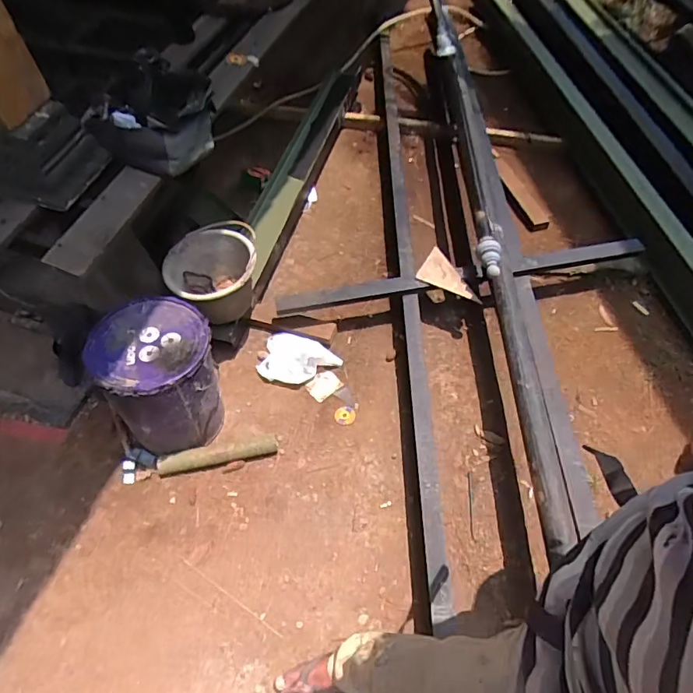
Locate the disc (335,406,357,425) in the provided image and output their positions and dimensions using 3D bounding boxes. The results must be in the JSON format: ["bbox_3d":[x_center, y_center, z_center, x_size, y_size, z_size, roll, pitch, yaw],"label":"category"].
[{"bbox_3d":[-0.003,0.212,1.487,0.063,0.009,0.057,-11,56,-5],"label":"disc"}]

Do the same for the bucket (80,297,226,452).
[{"bbox_3d":[-0.495,0.077,1.331,0.285,0.326,0.285,0,58,0],"label":"bucket"}]

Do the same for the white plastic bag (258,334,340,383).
[{"bbox_3d":[-0.156,0.034,1.557,0.256,0.079,0.173,14,58,12],"label":"white plastic bag"}]

